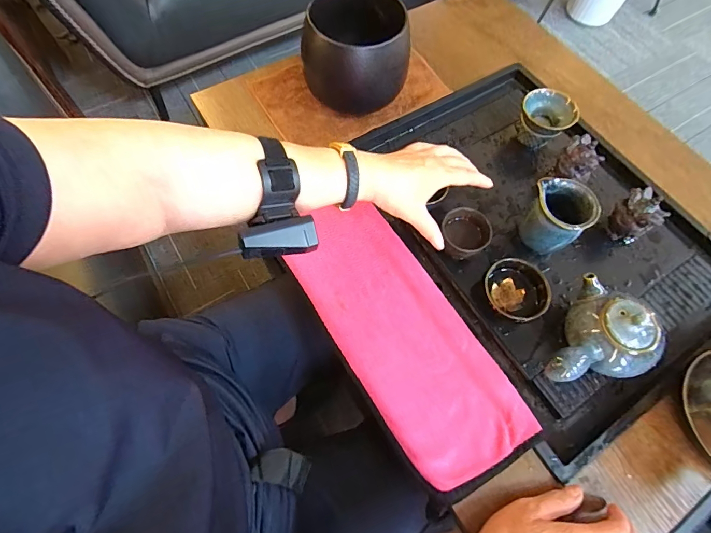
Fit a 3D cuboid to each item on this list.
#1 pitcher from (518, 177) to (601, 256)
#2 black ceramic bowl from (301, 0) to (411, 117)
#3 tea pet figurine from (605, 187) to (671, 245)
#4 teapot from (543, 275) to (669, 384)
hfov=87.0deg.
[{"bbox_3d":[0.239,-0.057,0.460,0.069,0.084,0.065,21,67,6],"label":"pitcher"},{"bbox_3d":[0.005,-0.298,0.515,0.137,0.105,0.134,9,66,1],"label":"black ceramic bowl"},{"bbox_3d":[0.350,-0.063,0.474,0.036,0.066,0.046,-6,67,-6],"label":"tea pet figurine"},{"bbox_3d":[0.262,0.088,0.399,0.094,0.072,0.126,32,69,11],"label":"teapot"}]

